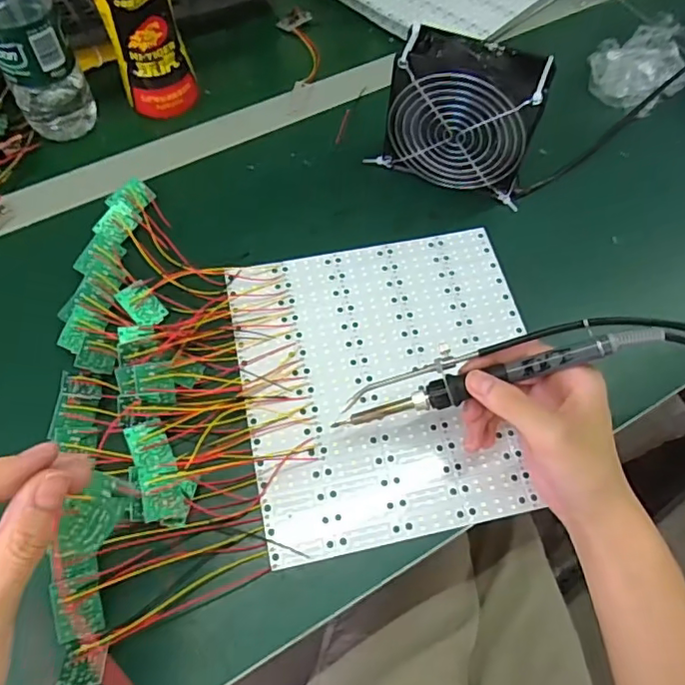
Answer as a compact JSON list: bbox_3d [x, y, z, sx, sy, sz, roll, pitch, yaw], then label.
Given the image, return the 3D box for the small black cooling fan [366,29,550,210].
[{"bbox_3d":[0.099,-0.185,0.479,0.128,0.122,0.045,21,63,9],"label":"small black cooling fan"}]

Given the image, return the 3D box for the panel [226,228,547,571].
[{"bbox_3d":[0.038,0.024,0.435,0.222,0.011,0.234,-10,61,-8],"label":"panel"}]

